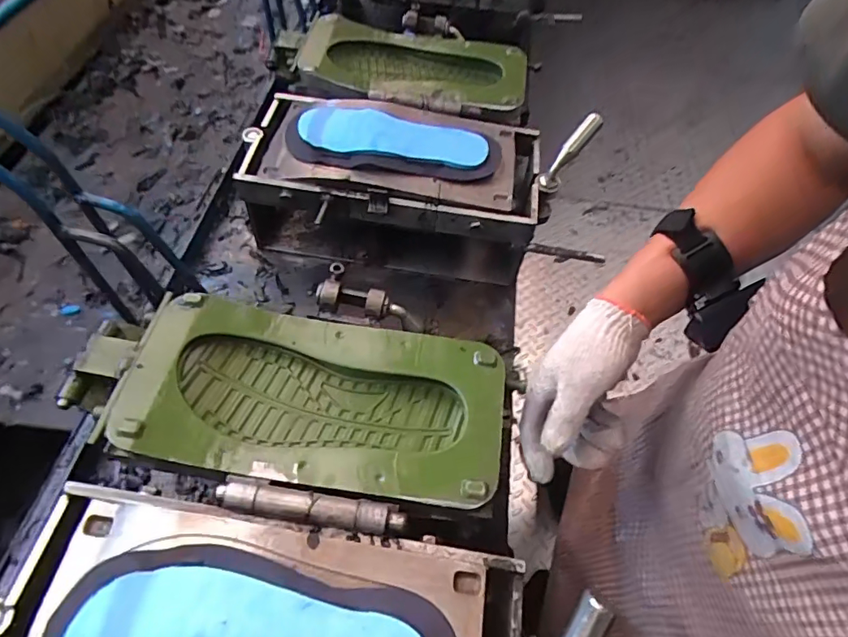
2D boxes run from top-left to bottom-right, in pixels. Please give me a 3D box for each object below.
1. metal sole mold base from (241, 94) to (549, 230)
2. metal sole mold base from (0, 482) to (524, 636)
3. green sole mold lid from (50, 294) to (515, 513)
[{"bbox_3d":[-0.039,-0.209,0.693,0.399,0.107,0.199,5,62,-1],"label":"metal sole mold base"},{"bbox_3d":[-0.126,0.233,0.363,0.398,0.048,0.196,8,62,1],"label":"metal sole mold base"},{"bbox_3d":[-0.121,0.073,0.488,0.388,0.060,0.163,8,62,1],"label":"green sole mold lid"}]

